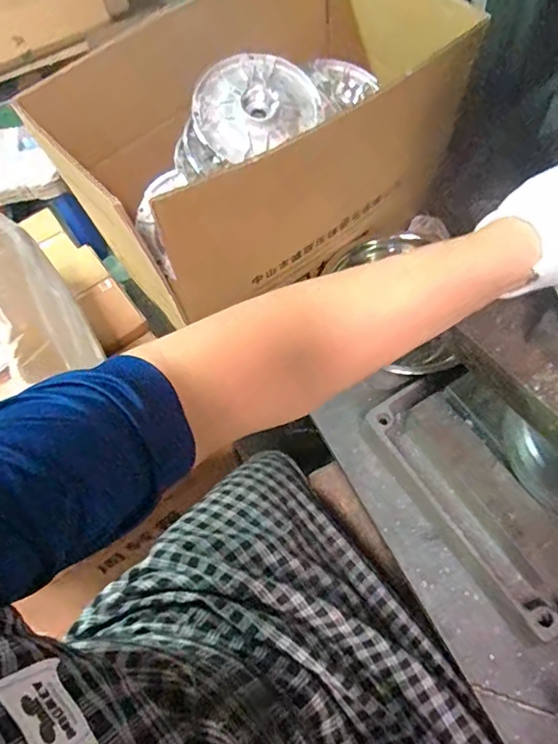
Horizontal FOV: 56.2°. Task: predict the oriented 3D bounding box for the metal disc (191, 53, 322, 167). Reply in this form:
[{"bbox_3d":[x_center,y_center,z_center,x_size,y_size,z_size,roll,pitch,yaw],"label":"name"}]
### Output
[{"bbox_3d":[-0.021,-0.285,0.558,0.132,0.035,0.121,1,78,-4],"label":"metal disc"}]

